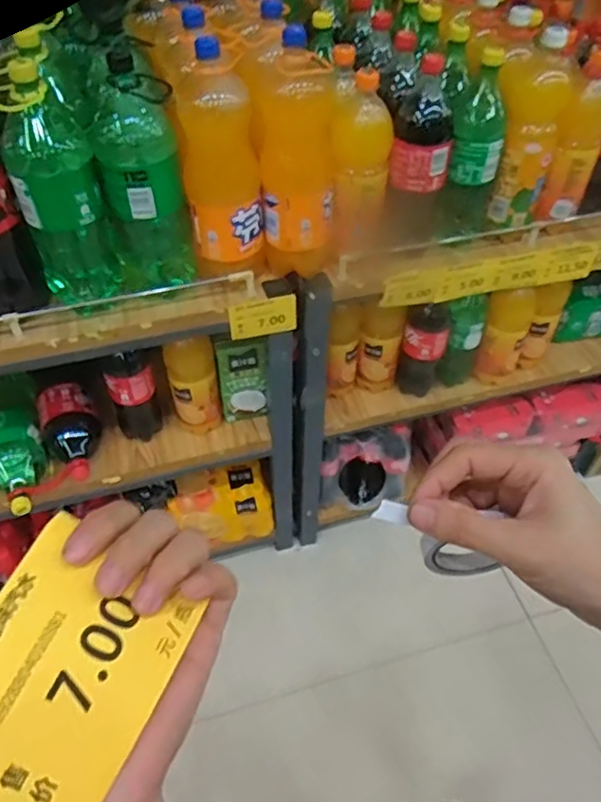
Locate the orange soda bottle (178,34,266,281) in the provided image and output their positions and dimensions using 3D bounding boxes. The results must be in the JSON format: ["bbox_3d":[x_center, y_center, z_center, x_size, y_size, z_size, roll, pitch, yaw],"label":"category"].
[{"bbox_3d":[-0.106,-0.326,0.871,0.107,0.291,0.111,-3,49,-4],"label":"orange soda bottle"}]

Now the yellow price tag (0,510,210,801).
[{"bbox_3d":[-0.093,0.107,0.241,0.069,0.004,0.096,30,69,-4],"label":"yellow price tag"}]

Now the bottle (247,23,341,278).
[{"bbox_3d":[-0.007,-0.342,0.899,0.118,0.304,0.098,-10,50,-9],"label":"bottle"}]

